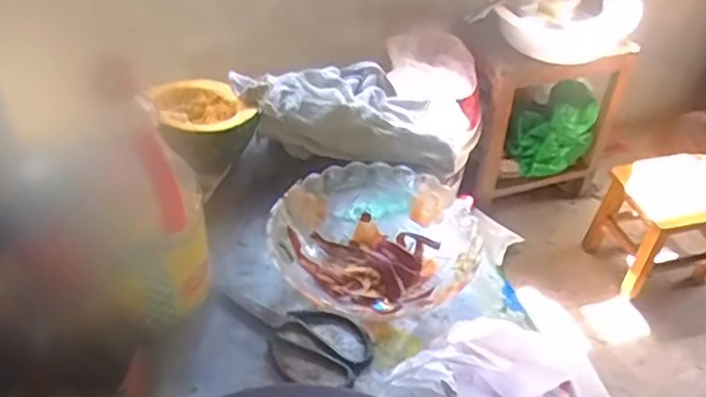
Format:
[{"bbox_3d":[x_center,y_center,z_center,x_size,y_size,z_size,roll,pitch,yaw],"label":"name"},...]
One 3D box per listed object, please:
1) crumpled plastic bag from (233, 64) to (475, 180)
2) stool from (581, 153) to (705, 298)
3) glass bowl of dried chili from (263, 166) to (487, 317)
[{"bbox_3d":[0.006,-0.131,0.939,0.309,0.106,0.164,2,43,-5],"label":"crumpled plastic bag"},{"bbox_3d":[0.787,0.067,1.745,0.314,0.259,0.247,-10,45,-17],"label":"stool"},{"bbox_3d":[0.019,0.043,0.761,0.211,0.068,0.177,2,43,-5],"label":"glass bowl of dried chili"}]

